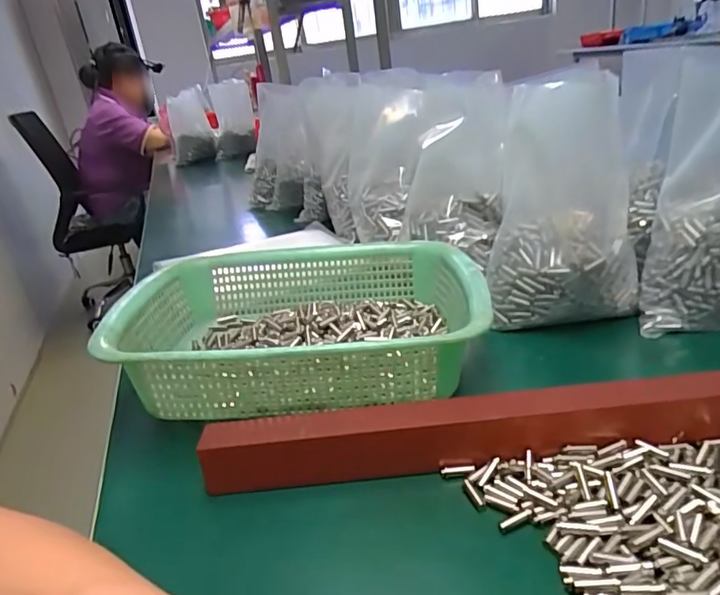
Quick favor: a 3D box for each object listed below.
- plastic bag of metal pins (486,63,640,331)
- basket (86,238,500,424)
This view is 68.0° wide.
[{"bbox_3d":[0.188,-0.091,0.489,0.127,0.235,0.095,4,-7,20],"label":"plastic bag of metal pins"},{"bbox_3d":[-0.045,0.018,0.468,0.293,0.080,0.222,-8,25,1],"label":"basket"}]

